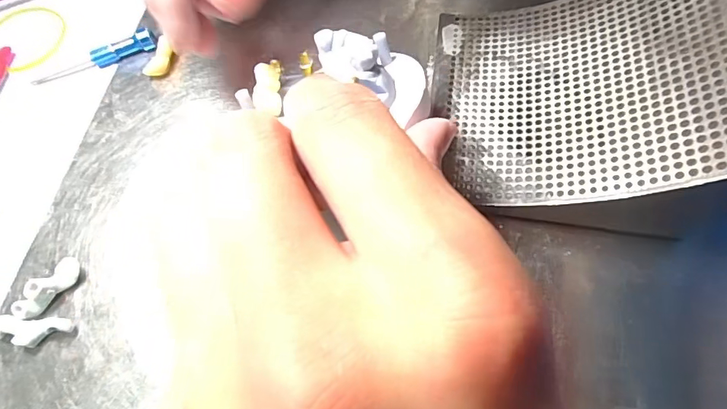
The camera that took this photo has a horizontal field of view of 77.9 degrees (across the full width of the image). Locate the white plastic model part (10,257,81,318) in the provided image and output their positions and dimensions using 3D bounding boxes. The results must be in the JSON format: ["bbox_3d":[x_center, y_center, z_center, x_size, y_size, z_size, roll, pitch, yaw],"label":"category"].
[{"bbox_3d":[-0.114,0.030,0.163,0.008,0.011,0.025,32,71,17],"label":"white plastic model part"}]

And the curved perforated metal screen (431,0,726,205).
[{"bbox_3d":[0.079,-0.053,0.161,0.114,0.027,0.101,-6,64,35],"label":"curved perforated metal screen"}]

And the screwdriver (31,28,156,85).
[{"bbox_3d":[-0.127,-0.070,0.211,0.059,0.009,0.007,-19,65,-5],"label":"screwdriver"}]

